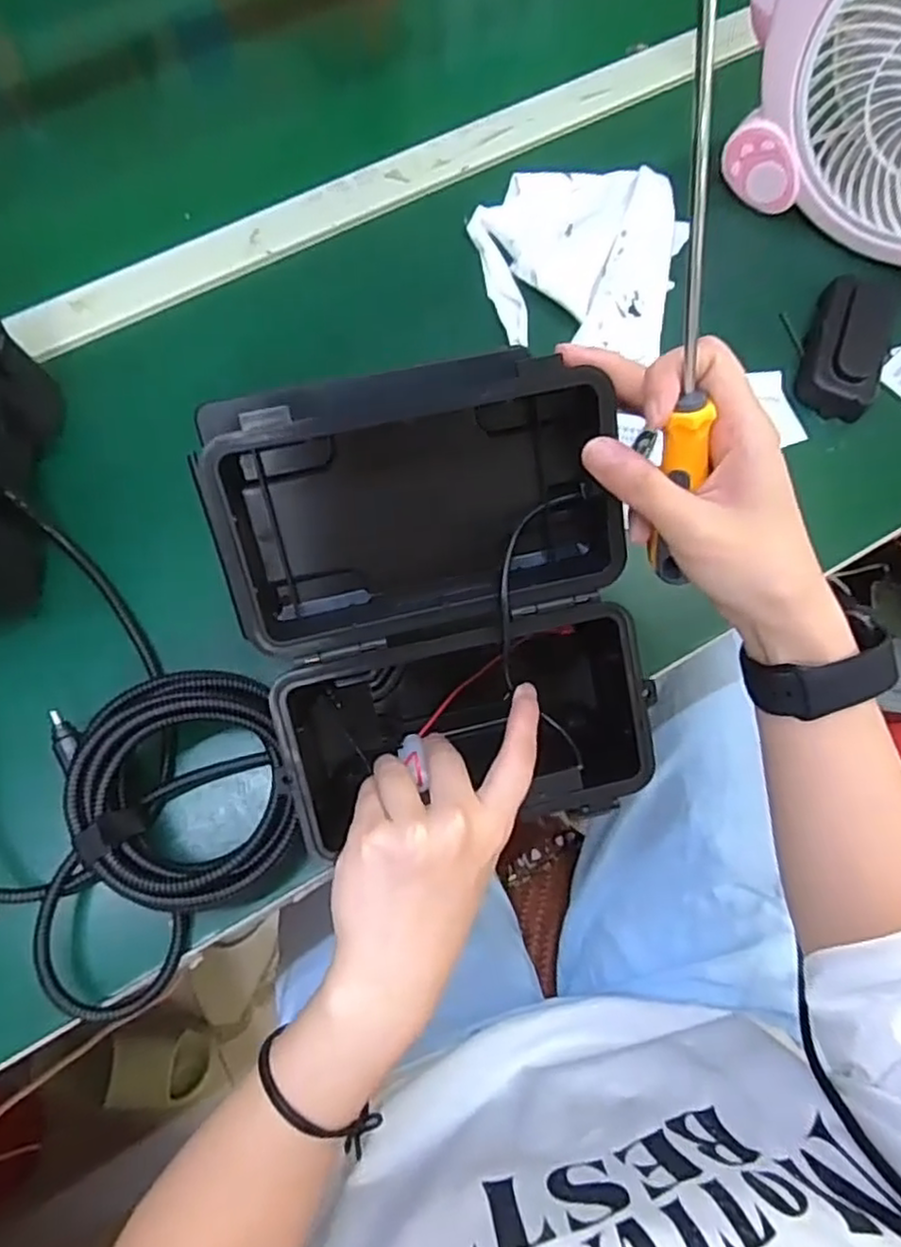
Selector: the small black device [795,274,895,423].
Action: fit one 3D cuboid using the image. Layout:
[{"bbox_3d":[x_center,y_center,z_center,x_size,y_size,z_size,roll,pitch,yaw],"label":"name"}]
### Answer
[{"bbox_3d":[0.284,-0.200,0.498,0.051,0.026,0.114,21,74,5],"label":"small black device"}]

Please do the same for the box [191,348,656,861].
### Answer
[{"bbox_3d":[-0.006,-0.002,0.370,0.173,0.189,0.214,-14,74,-5],"label":"box"}]

